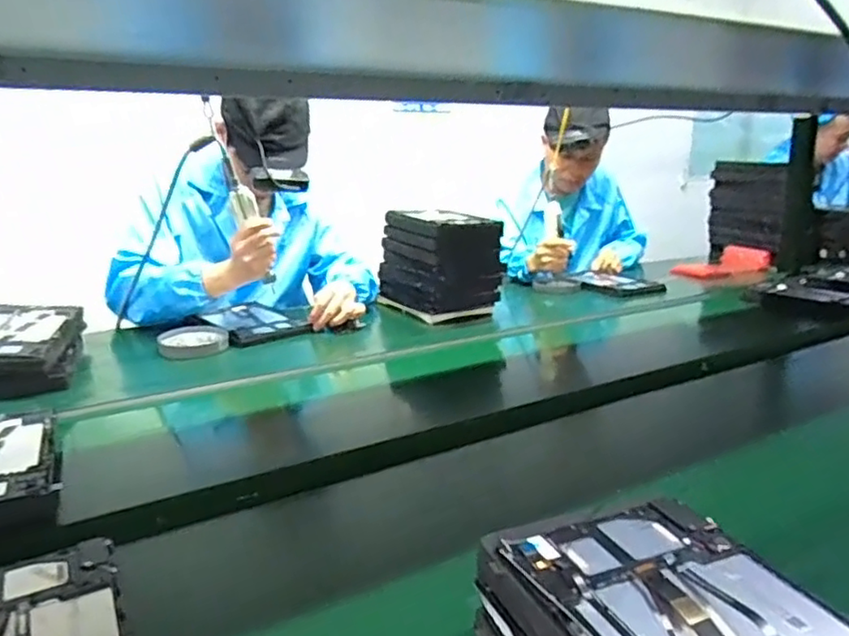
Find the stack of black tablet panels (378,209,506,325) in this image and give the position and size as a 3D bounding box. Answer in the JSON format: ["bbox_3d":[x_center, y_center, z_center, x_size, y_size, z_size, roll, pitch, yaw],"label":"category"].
[{"bbox_3d":[0.029,-0.113,1.306,0.158,0.195,0.229,-12,19,-34],"label":"stack of black tablet panels"}]

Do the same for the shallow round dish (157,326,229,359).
[{"bbox_3d":[-0.399,0.041,1.101,0.118,0.026,0.097,-2,30,-7],"label":"shallow round dish"}]

